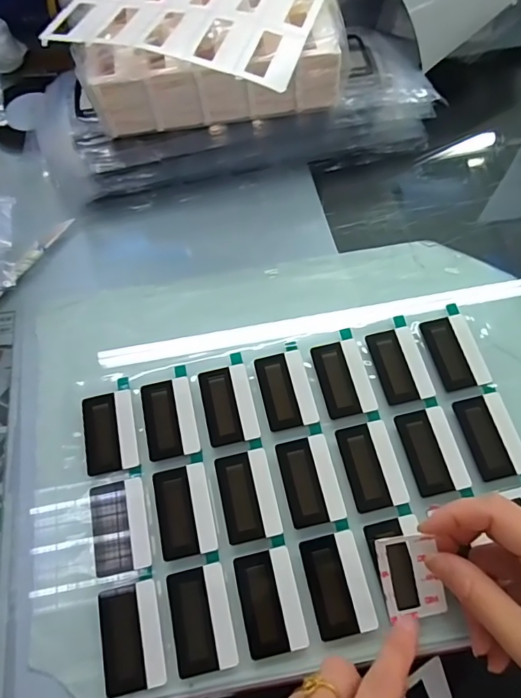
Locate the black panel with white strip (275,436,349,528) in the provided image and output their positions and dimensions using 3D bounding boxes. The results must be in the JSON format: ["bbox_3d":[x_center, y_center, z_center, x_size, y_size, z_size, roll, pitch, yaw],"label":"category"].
[{"bbox_3d":[0.032,0.084,0.304,0.034,0.004,0.054,-13,68,-3],"label":"black panel with white strip"}]

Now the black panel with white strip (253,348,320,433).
[{"bbox_3d":[0.018,0.029,0.330,0.034,0.007,0.054,-13,68,-4],"label":"black panel with white strip"}]

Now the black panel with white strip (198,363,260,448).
[{"bbox_3d":[-0.022,0.038,0.328,0.034,0.007,0.053,-12,68,-3],"label":"black panel with white strip"}]

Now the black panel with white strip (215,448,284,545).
[{"bbox_3d":[-0.008,0.093,0.301,0.034,0.004,0.053,-13,68,-4],"label":"black panel with white strip"}]

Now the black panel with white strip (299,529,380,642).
[{"bbox_3d":[0.046,0.139,0.282,0.034,0.005,0.054,-13,68,-3],"label":"black panel with white strip"}]

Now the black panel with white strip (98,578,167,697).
[{"bbox_3d":[-0.074,0.166,0.274,0.034,0.006,0.054,-12,68,-3],"label":"black panel with white strip"}]

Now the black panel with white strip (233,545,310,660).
[{"bbox_3d":[0.006,0.148,0.279,0.034,0.005,0.054,-13,68,-4],"label":"black panel with white strip"}]

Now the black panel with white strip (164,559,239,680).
[{"bbox_3d":[-0.034,0.157,0.277,0.034,0.006,0.054,-13,68,-4],"label":"black panel with white strip"}]

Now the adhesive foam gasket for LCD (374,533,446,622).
[{"bbox_3d":[0.086,0.130,0.273,0.033,0.008,0.049,-12,93,0],"label":"adhesive foam gasket for LCD"}]

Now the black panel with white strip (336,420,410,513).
[{"bbox_3d":[0.072,0.075,0.306,0.034,0.004,0.053,-13,68,-4],"label":"black panel with white strip"}]

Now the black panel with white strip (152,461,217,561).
[{"bbox_3d":[-0.048,0.102,0.301,0.034,0.006,0.053,-12,68,-3],"label":"black panel with white strip"}]

